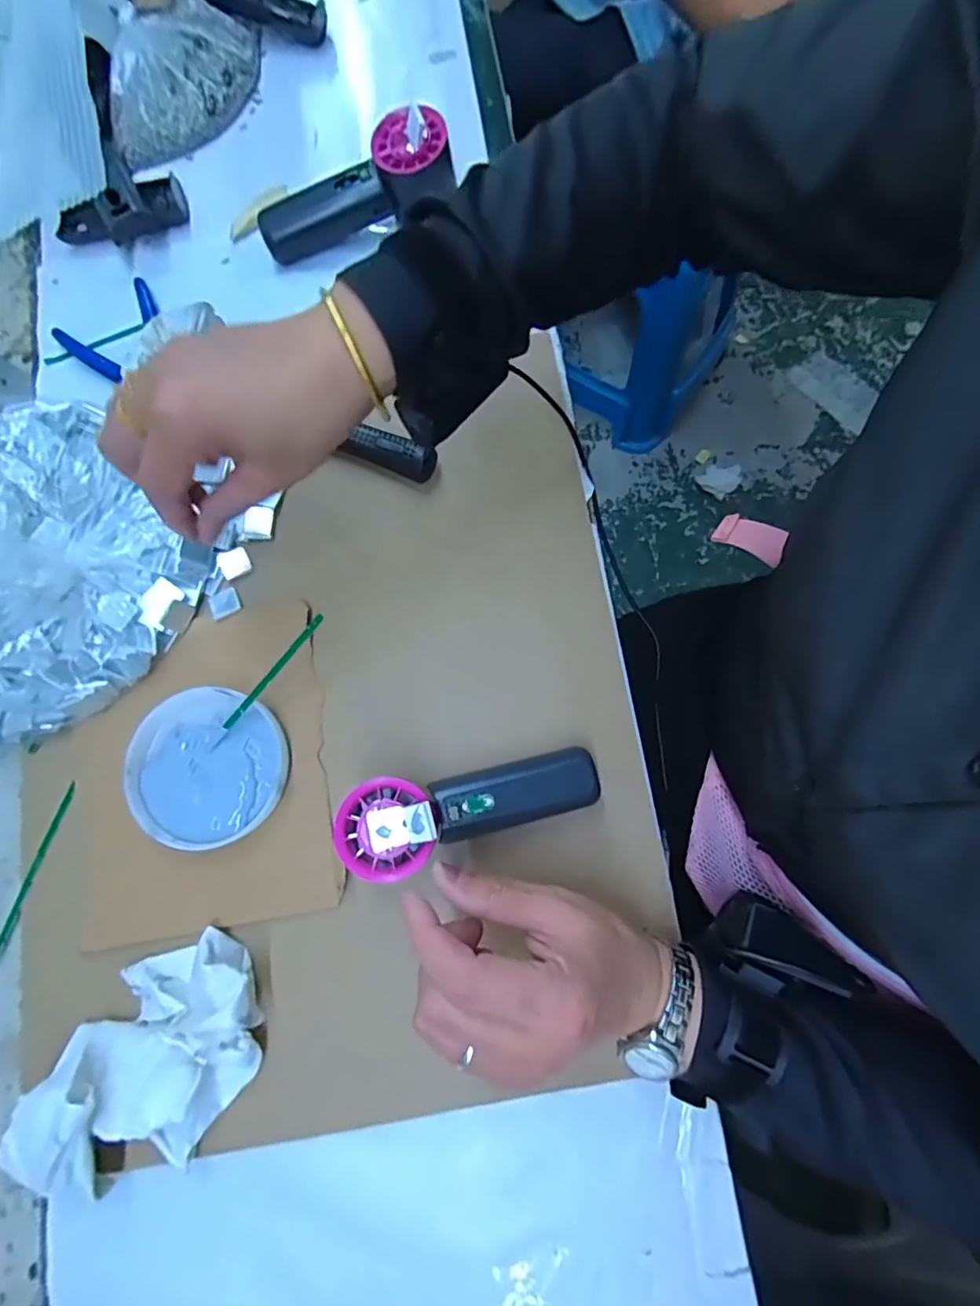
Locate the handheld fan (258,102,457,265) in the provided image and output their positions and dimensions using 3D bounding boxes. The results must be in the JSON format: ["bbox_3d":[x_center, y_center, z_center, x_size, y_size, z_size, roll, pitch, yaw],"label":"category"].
[{"bbox_3d":[-0.104,-0.357,0.428,0.154,0.040,0.047,-21,80,12],"label":"handheld fan"}]

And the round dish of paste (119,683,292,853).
[{"bbox_3d":[-0.185,0.075,0.365,0.102,0.019,0.096,-7,79,-2],"label":"round dish of paste"}]

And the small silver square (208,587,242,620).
[{"bbox_3d":[-0.188,-0.035,0.389,0.021,0.004,0.018,-28,81,-5],"label":"small silver square"}]

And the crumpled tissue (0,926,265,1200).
[{"bbox_3d":[-0.201,0.244,0.317,0.099,0.046,0.157,37,83,7],"label":"crumpled tissue"}]

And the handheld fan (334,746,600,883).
[{"bbox_3d":[-0.011,0.090,0.336,0.152,0.066,0.051,-16,78,1],"label":"handheld fan"}]

